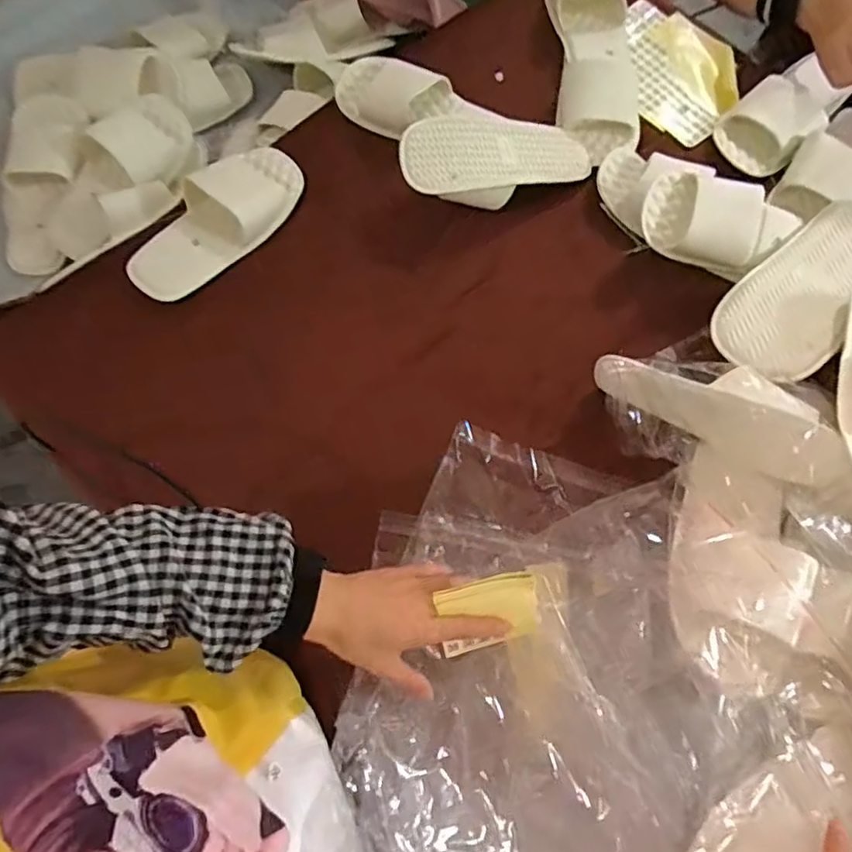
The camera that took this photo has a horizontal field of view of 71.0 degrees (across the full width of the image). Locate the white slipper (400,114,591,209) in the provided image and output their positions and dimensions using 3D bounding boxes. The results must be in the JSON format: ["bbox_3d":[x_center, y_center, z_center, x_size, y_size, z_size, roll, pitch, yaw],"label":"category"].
[{"bbox_3d":[0.081,-0.312,0.696,0.233,0.046,0.103,-13,71,-20],"label":"white slipper"}]

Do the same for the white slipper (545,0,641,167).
[{"bbox_3d":[0.218,-0.477,0.772,0.107,0.055,0.303,-1,71,-2],"label":"white slipper"}]

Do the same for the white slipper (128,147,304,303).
[{"bbox_3d":[-0.237,-0.238,0.680,0.098,0.053,0.235,36,73,11],"label":"white slipper"}]

